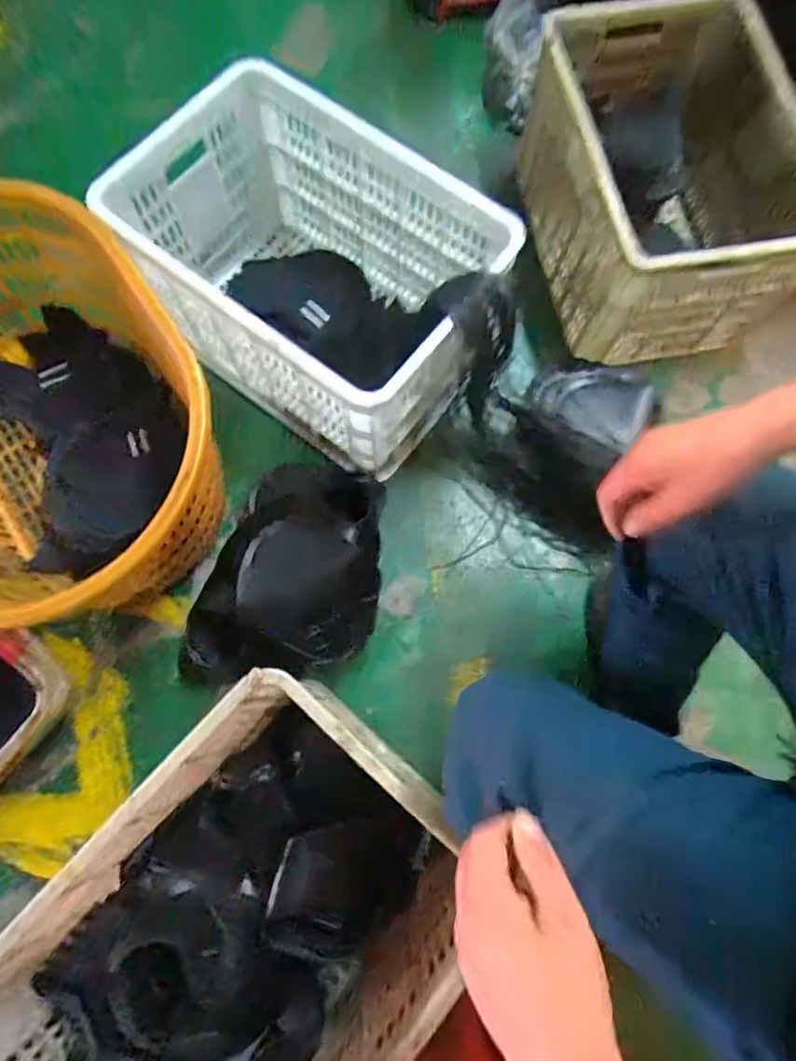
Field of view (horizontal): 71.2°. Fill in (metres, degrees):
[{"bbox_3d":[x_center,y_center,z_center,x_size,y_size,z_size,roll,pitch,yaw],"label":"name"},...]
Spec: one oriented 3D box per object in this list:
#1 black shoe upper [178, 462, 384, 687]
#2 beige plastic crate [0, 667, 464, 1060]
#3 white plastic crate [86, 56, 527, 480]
[{"bbox_3d":[-0.159,0.068,0.874,0.252,0.067,0.388,18,75,5],"label":"black shoe upper"},{"bbox_3d":[-0.177,0.475,0.649,0.370,0.287,0.523,40,79,11],"label":"beige plastic crate"},{"bbox_3d":[-0.150,-0.403,0.885,0.590,0.291,0.352,36,78,10],"label":"white plastic crate"}]

